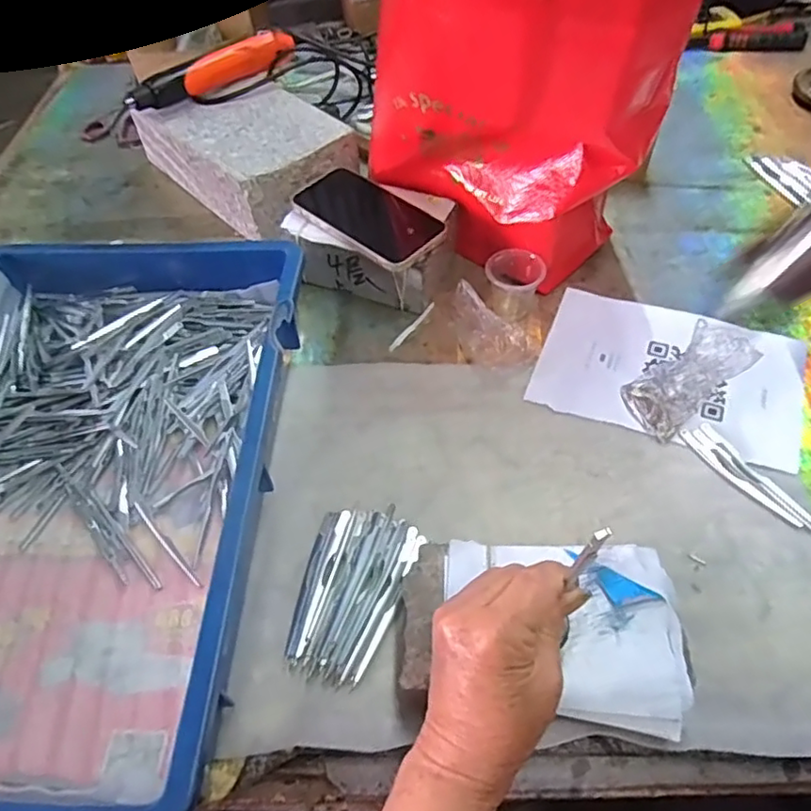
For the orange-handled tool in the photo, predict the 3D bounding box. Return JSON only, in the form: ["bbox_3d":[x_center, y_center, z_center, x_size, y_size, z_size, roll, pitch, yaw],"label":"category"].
[{"bbox_3d":[-0.218,-0.374,0.673,0.202,0.033,0.040,-36,59,-23],"label":"orange-handled tool"}]

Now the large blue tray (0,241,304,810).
[{"bbox_3d":[-0.238,0.047,0.438,0.279,0.079,0.428,1,52,2],"label":"large blue tray"}]

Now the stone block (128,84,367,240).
[{"bbox_3d":[-0.176,-0.288,0.687,0.144,0.080,0.247,-37,60,-24],"label":"stone block"}]

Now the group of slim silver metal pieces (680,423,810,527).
[{"bbox_3d":[0.259,0.054,0.460,0.026,0.004,0.104,-26,56,-17],"label":"group of slim silver metal pieces"}]

